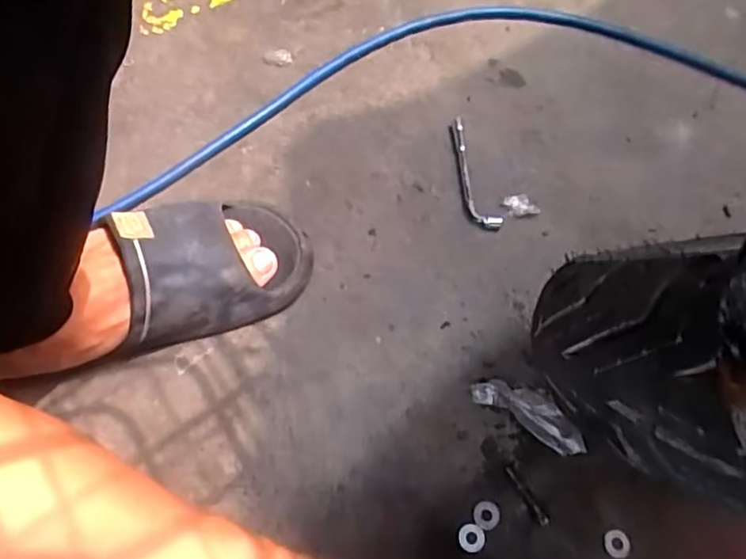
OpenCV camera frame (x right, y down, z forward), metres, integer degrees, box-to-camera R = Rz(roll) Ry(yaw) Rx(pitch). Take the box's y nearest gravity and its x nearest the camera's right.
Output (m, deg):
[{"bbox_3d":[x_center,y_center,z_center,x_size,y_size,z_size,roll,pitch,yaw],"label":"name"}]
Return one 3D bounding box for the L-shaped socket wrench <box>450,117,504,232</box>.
[{"bbox_3d":[0.088,-0.096,0.557,0.026,0.010,0.123,-13,66,-8],"label":"L-shaped socket wrench"}]

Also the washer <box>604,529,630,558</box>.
[{"bbox_3d":[0.174,0.188,0.430,0.017,0.004,0.019,-9,66,-6],"label":"washer"}]

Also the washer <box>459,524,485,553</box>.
[{"bbox_3d":[0.070,0.183,0.428,0.018,0.004,0.018,1,65,-1],"label":"washer"}]

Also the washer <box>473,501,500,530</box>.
[{"bbox_3d":[0.082,0.171,0.439,0.019,0.004,0.019,1,65,-1],"label":"washer"}]

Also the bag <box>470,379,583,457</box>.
[{"bbox_3d":[0.123,0.100,0.468,0.091,0.011,0.035,29,68,11],"label":"bag"}]

